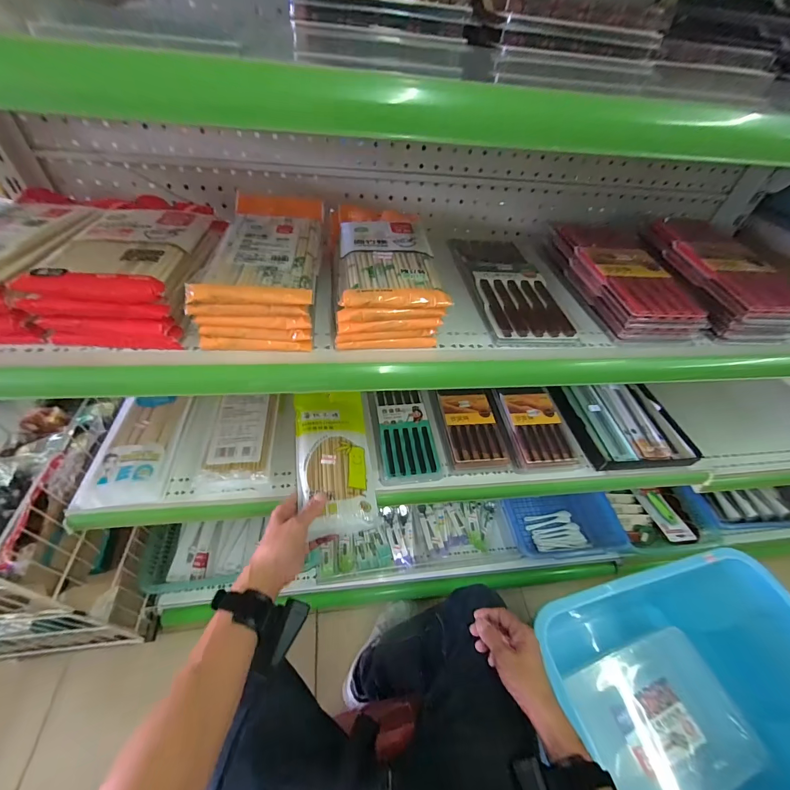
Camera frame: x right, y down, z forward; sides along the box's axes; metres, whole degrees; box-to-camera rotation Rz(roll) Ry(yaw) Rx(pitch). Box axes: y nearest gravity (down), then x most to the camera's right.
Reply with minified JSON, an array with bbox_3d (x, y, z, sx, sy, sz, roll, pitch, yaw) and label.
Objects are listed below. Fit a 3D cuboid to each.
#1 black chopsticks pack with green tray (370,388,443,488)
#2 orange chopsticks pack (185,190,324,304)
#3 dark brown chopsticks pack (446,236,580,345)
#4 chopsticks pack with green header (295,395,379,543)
[{"bbox_3d":[0.022,0.075,0.713,0.133,0.043,0.231,-1,48,-7],"label":"black chopsticks pack with green tray"},{"bbox_3d":[-0.149,-0.183,0.415,0.114,0.021,0.253,-1,48,-7],"label":"orange chopsticks pack"},{"bbox_3d":[0.160,-0.172,0.523,0.117,0.020,0.280,-4,49,-10],"label":"dark brown chopsticks pack"},{"bbox_3d":[-0.101,0.102,0.591,0.122,0.033,0.262,-7,50,-12],"label":"chopsticks pack with green header"}]

